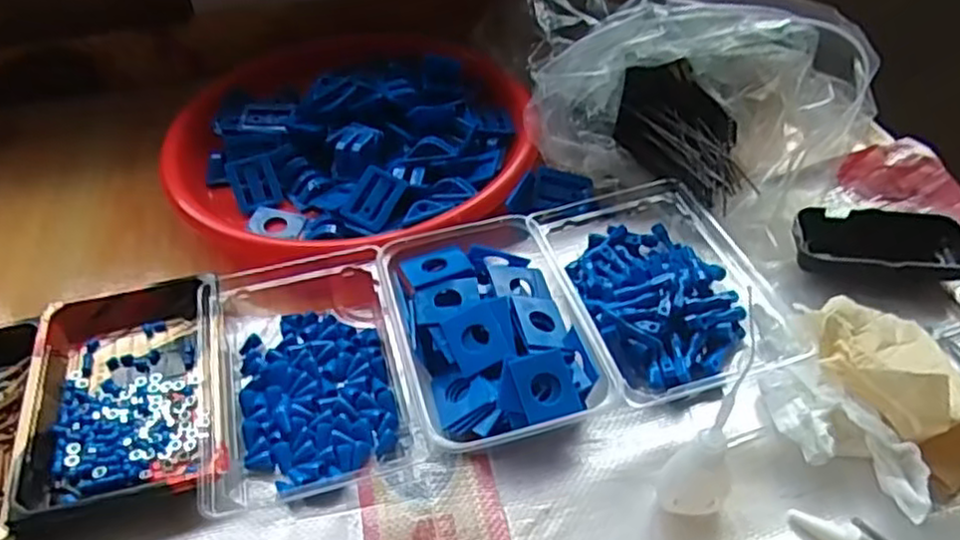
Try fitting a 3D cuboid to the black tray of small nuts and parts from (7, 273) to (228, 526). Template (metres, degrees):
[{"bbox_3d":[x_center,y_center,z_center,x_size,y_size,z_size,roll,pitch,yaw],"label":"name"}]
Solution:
[{"bbox_3d":[-0.212,0.068,0.425,0.108,0.030,0.167,-14,45,-10],"label":"black tray of small nuts and parts"}]

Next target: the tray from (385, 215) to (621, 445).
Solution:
[{"bbox_3d":[0.004,0.038,0.440,0.106,0.036,0.159,-13,45,-9],"label":"tray"}]

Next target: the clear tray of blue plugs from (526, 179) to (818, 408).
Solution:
[{"bbox_3d":[0.111,0.003,0.471,0.124,0.034,0.182,-14,45,-10],"label":"clear tray of blue plugs"}]

